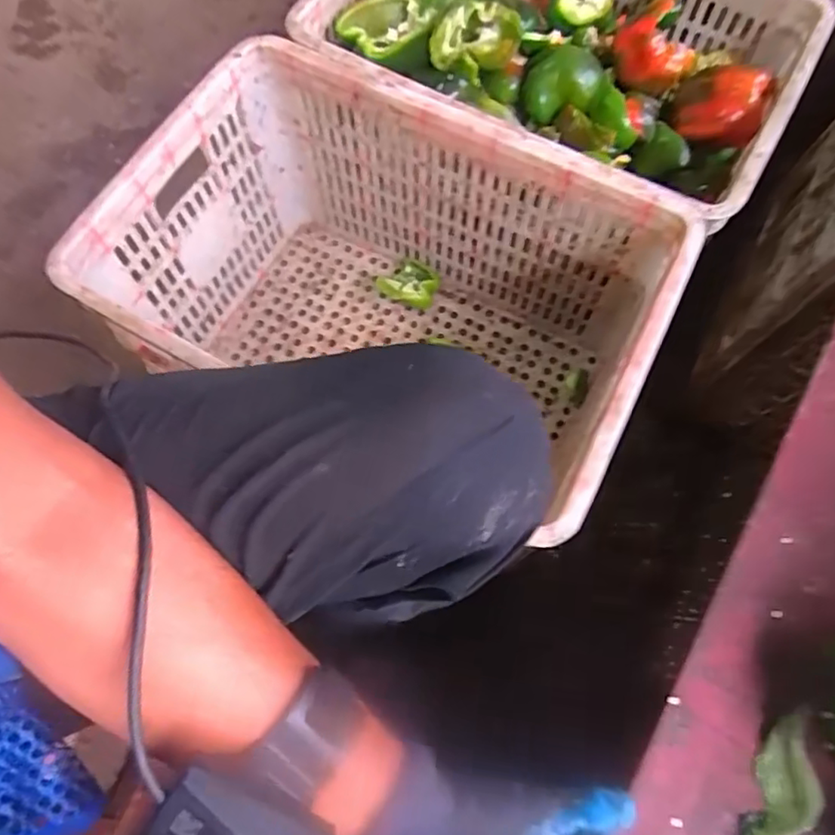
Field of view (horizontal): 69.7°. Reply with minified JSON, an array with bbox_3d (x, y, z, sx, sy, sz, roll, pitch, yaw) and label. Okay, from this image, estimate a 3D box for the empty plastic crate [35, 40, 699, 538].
[{"bbox_3d":[-0.034,-0.108,0.675,0.519,0.289,0.368,22,70,8],"label":"empty plastic crate"}]

